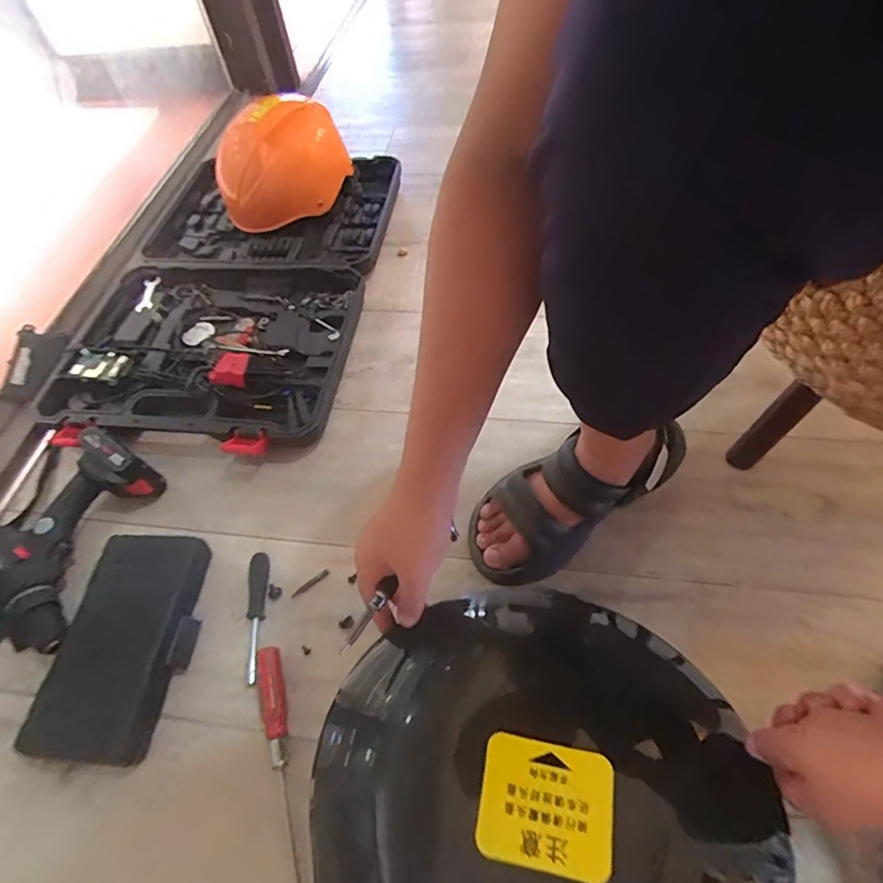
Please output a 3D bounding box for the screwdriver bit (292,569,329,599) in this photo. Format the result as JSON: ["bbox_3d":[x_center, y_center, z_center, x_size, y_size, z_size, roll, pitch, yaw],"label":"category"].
[{"bbox_3d":[-0.150,0.162,0.598,0.048,0.004,0.009,-37,61,-18],"label":"screwdriver bit"}]

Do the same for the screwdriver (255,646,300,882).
[{"bbox_3d":[-0.150,0.317,0.479,0.030,0.032,0.249,-14,56,-4],"label":"screwdriver"}]

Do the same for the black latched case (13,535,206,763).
[{"bbox_3d":[-0.330,0.205,0.548,0.123,0.062,0.223,2,56,7],"label":"black latched case"}]

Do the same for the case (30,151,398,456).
[{"bbox_3d":[-0.328,-0.278,0.877,0.423,0.055,0.700,3,57,7],"label":"case"}]

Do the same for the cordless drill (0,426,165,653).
[{"bbox_3d":[-0.445,0.107,0.621,0.133,0.071,0.242,9,58,11],"label":"cordless drill"}]

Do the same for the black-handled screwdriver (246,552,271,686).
[{"bbox_3d":[-0.207,0.189,0.576,0.024,0.015,0.139,-6,56,1],"label":"black-handled screwdriver"}]

